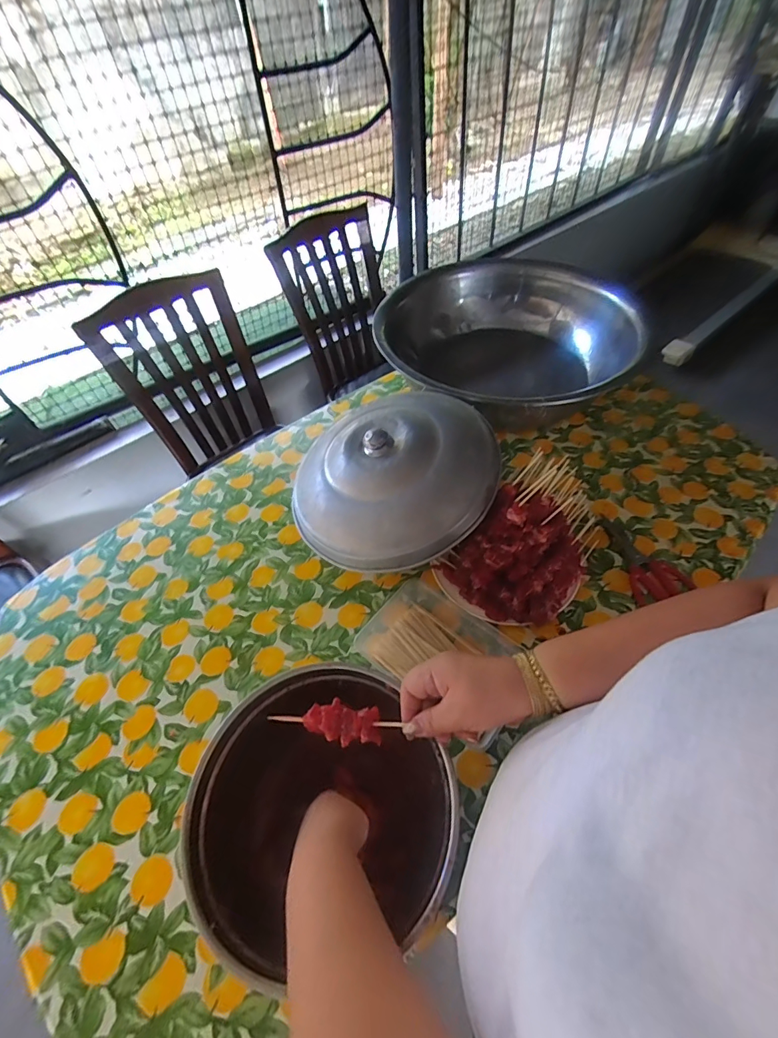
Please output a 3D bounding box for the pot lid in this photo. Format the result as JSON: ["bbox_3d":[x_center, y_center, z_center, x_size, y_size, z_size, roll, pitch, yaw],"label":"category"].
[{"bbox_3d":[0.011,-0.079,0.708,0.339,0.115,0.310,-2,53,3],"label":"pot lid"}]

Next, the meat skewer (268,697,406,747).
[{"bbox_3d":[-0.054,0.203,0.431,0.127,0.019,0.036,1,53,10],"label":"meat skewer"}]

